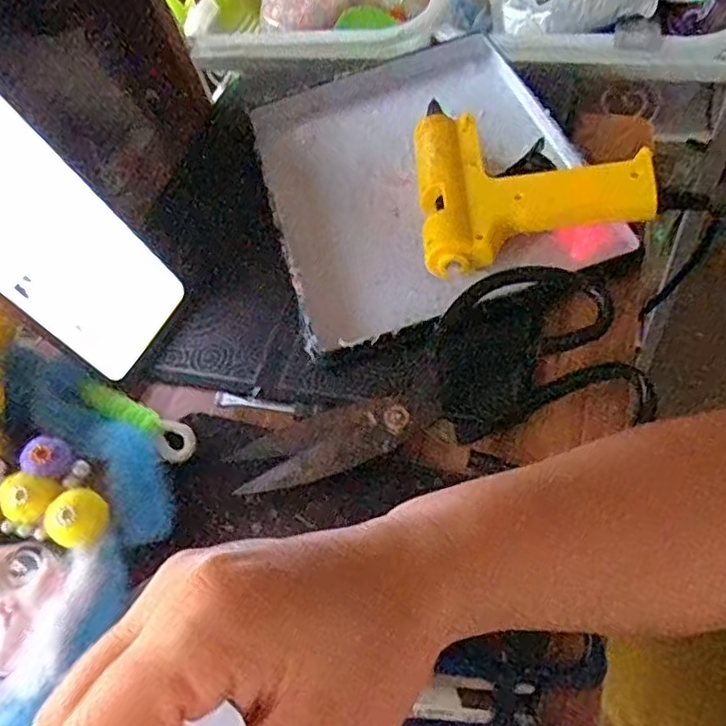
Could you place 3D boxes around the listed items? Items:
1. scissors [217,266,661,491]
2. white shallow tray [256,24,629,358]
[{"bbox_3d":[0.034,0.005,0.318,0.193,0.015,0.086,-11,65,3],"label":"scissors"},{"bbox_3d":[0.033,-0.130,0.407,0.190,0.034,0.254,-17,56,0],"label":"white shallow tray"}]

